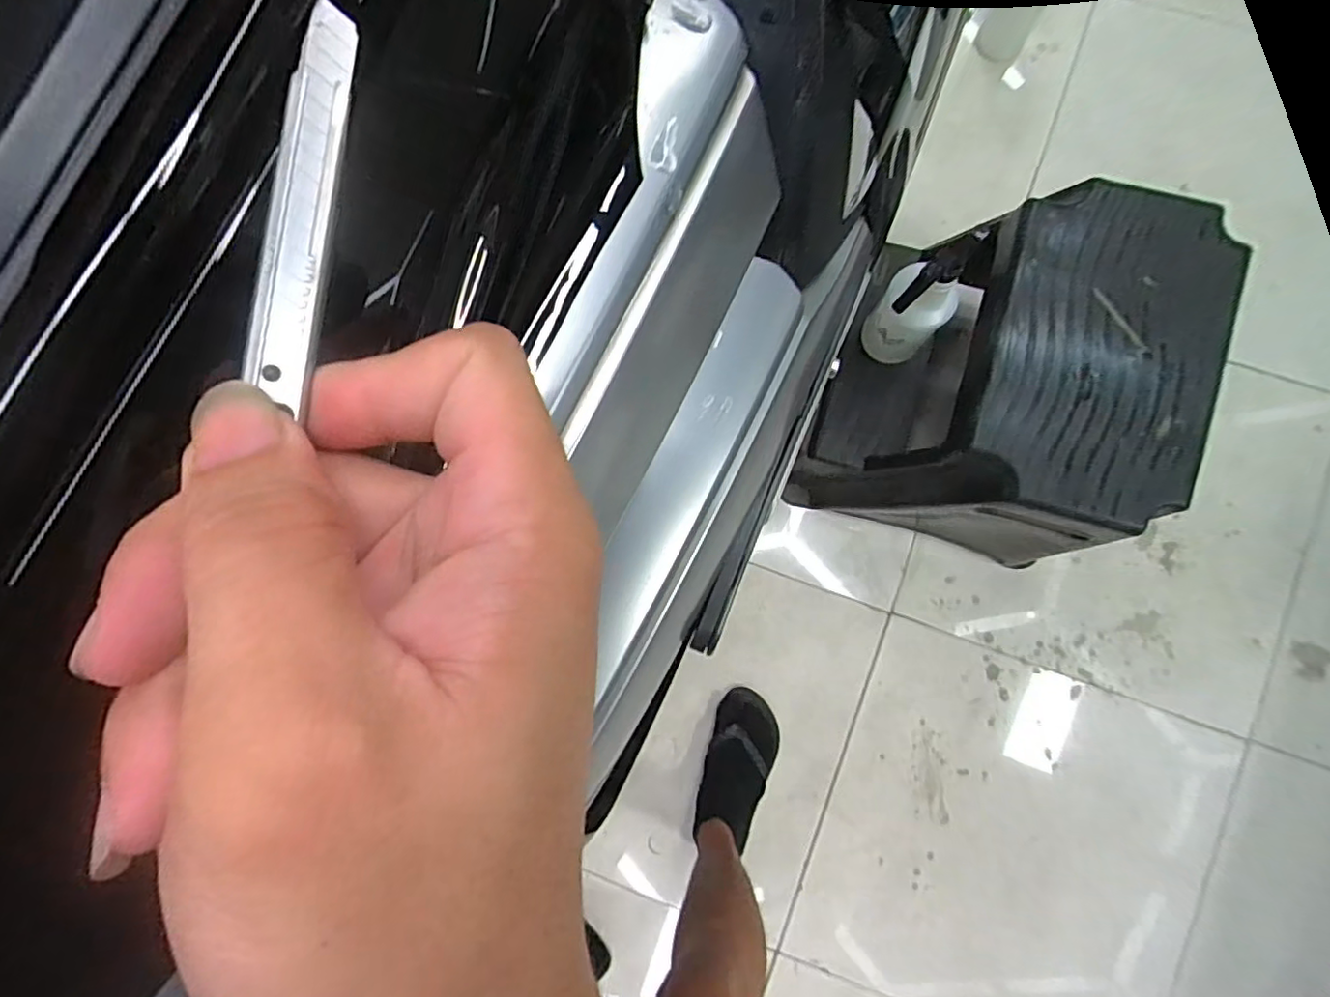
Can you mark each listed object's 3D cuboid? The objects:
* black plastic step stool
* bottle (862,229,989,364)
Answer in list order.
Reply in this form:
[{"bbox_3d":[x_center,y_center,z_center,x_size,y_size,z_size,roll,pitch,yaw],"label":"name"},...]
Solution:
[{"bbox_3d":[0.440,-0.157,0.903,0.371,0.400,0.406,17,87,5],"label":"black plastic step stool"},{"bbox_3d":[0.301,-0.225,0.753,0.096,0.248,0.074,-45,84,0],"label":"bottle"}]

